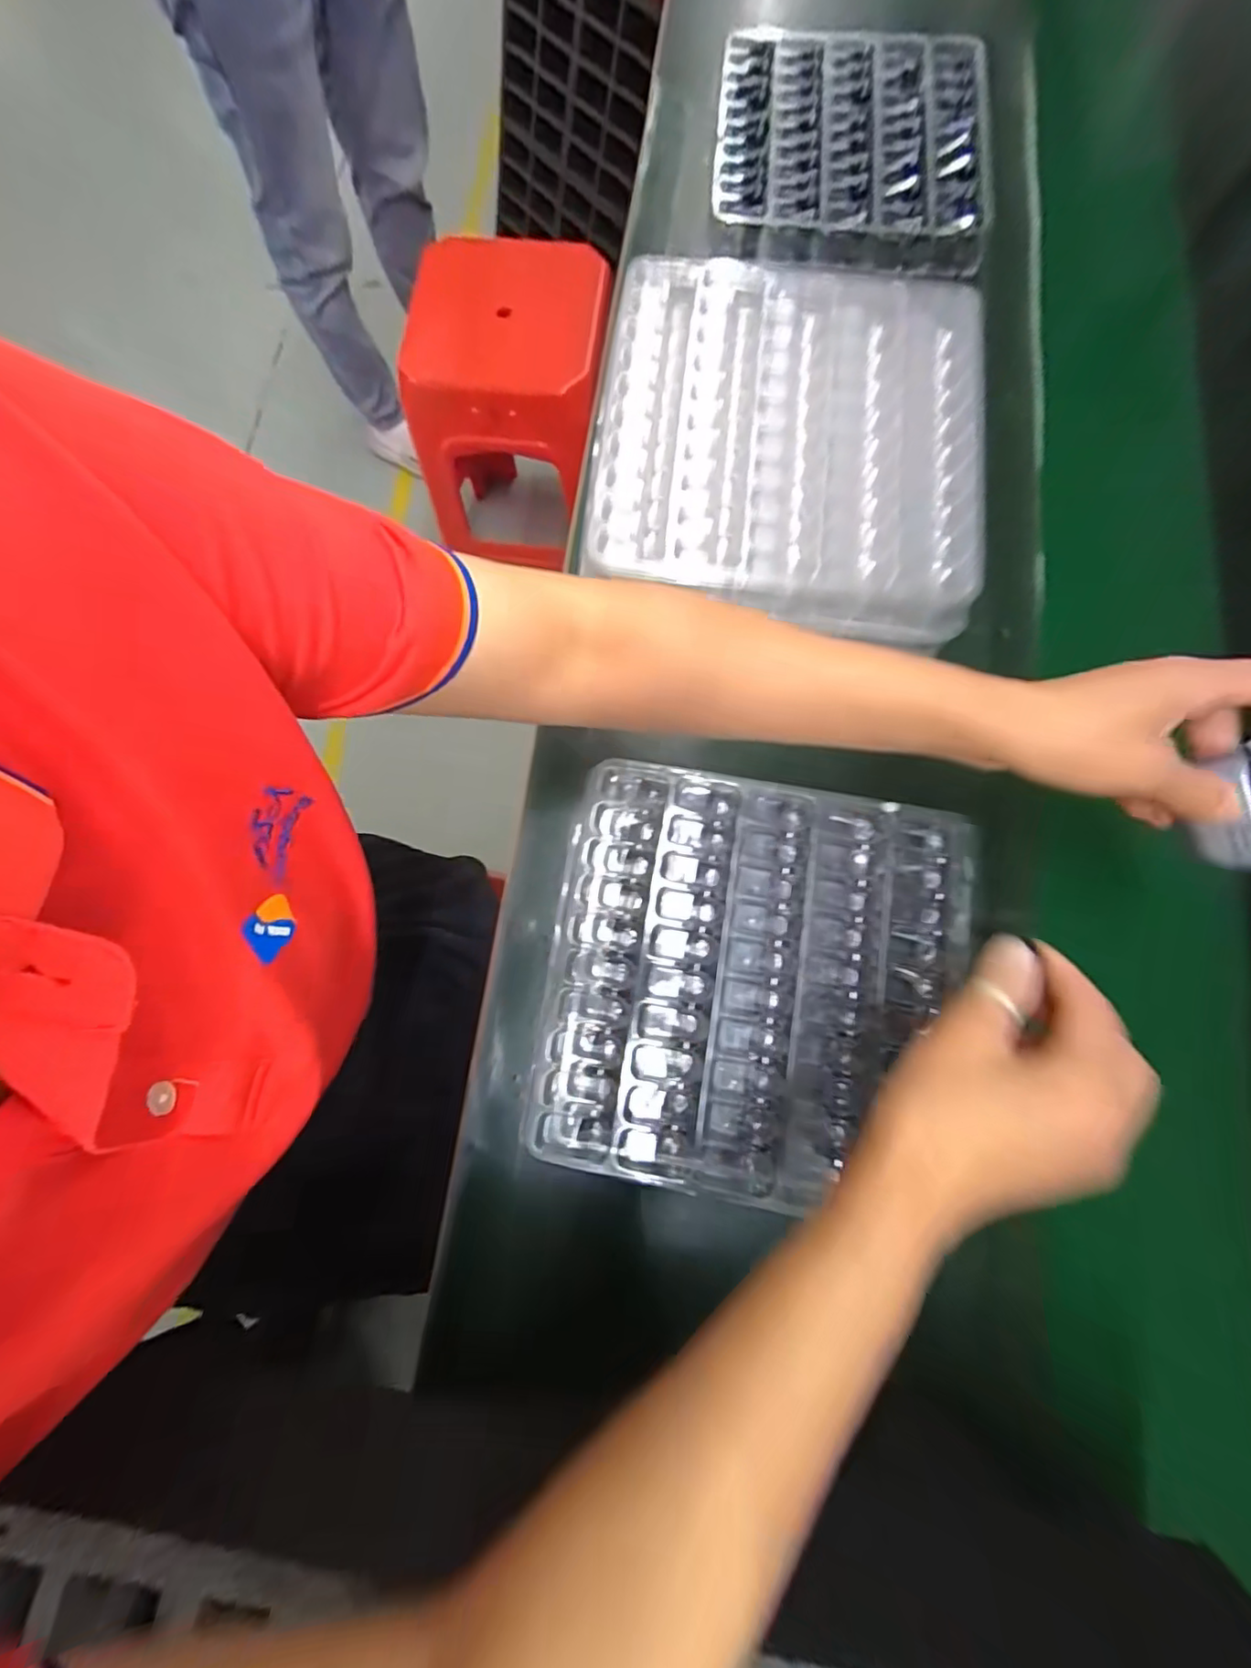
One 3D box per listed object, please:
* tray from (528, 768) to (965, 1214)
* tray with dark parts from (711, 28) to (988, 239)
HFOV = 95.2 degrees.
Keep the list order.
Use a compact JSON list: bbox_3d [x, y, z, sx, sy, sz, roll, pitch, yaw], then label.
[{"bbox_3d":[0.085,0.092,0.367,0.257,0.034,0.253,8,78,2],"label":"tray"},{"bbox_3d":[0.215,-0.671,0.549,0.248,0.030,0.246,7,78,2],"label":"tray with dark parts"}]

